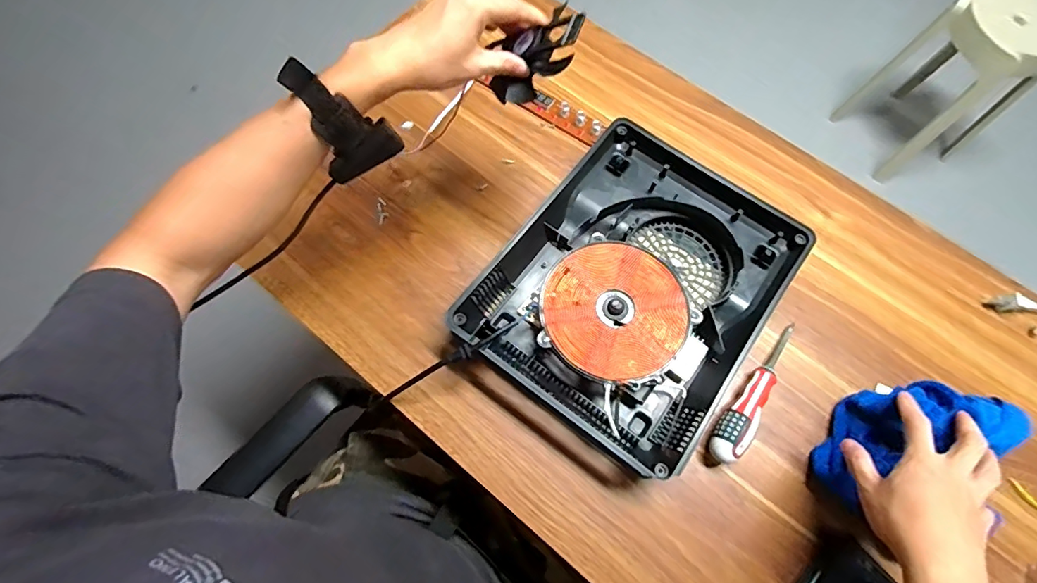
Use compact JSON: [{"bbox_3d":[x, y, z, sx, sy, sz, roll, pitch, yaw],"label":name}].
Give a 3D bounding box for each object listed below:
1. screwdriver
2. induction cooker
[{"bbox_3d":[0.259,0.105,0.519,0.031,0.033,0.182,38,71,11],"label":"screwdriver"},{"bbox_3d":[0.134,-0.012,0.544,0.267,0.056,0.341,36,71,11],"label":"induction cooker"}]

